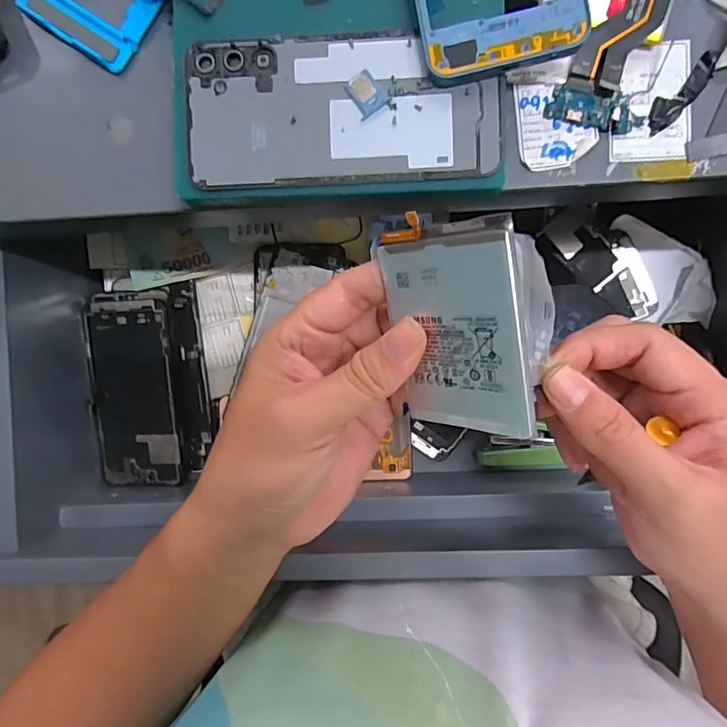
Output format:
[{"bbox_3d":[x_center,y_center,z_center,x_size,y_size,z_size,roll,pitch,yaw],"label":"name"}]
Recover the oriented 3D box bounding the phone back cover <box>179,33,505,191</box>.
[{"bbox_3d":[-0.010,-0.126,0.243,0.154,0.004,0.071,-1,92,3],"label":"phone back cover"}]

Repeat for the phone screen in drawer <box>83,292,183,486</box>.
[{"bbox_3d":[-0.191,0.023,0.410,0.072,0.009,0.159,-2,98,11],"label":"phone screen in drawer"}]

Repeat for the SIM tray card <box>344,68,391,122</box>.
[{"bbox_3d":[0.001,-0.132,0.240,0.017,0.004,0.019,-38,88,3],"label":"SIM tray card"}]

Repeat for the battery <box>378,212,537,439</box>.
[{"bbox_3d":[0.036,-0.013,0.198,0.059,0.004,0.084,5,114,44],"label":"battery"}]

